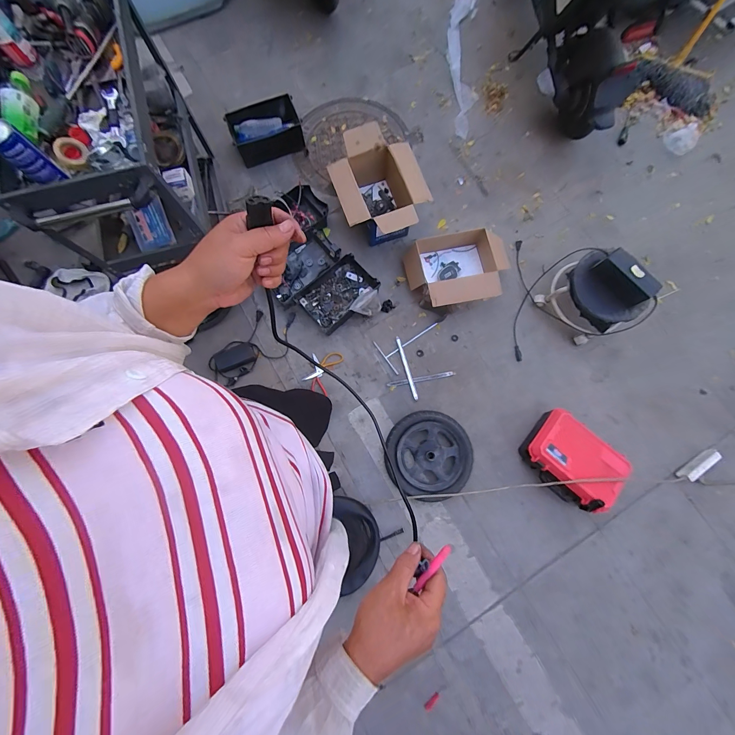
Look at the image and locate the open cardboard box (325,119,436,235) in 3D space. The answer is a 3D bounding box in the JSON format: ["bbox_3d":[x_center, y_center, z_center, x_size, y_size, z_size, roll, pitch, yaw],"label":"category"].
[{"bbox_3d":[0.055,-0.770,1.418,0.367,0.235,0.476,-18,79,-4],"label":"open cardboard box"}]

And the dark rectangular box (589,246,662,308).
[{"bbox_3d":[0.962,-0.332,1.184,0.089,0.086,0.207,-34,81,-7],"label":"dark rectangular box"}]

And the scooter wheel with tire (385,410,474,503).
[{"bbox_3d":[0.246,0.352,1.282,0.337,0.058,0.335,0,79,-1],"label":"scooter wheel with tire"}]

